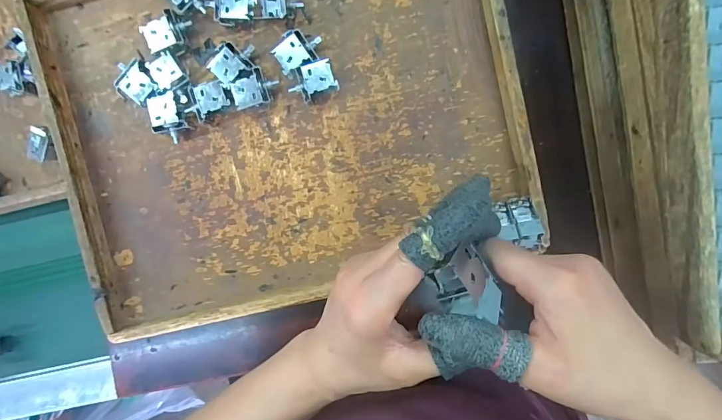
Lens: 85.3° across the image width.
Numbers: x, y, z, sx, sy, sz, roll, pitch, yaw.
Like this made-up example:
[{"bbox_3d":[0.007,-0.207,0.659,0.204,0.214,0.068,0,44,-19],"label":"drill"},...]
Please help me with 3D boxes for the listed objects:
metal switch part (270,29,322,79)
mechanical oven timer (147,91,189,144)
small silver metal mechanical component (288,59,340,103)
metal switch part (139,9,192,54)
[{"bbox_3d":[-0.068,-0.172,0.425,0.051,0.021,0.041,-37,86,2],"label":"metal switch part"},{"bbox_3d":[-0.214,-0.101,0.435,0.033,0.025,0.048,-17,87,4],"label":"mechanical oven timer"},{"bbox_3d":[-0.052,-0.138,0.426,0.050,0.021,0.035,-23,87,3],"label":"small silver metal mechanical component"},{"bbox_3d":[-0.210,-0.194,0.425,0.049,0.018,0.032,-26,90,6],"label":"metal switch part"}]

